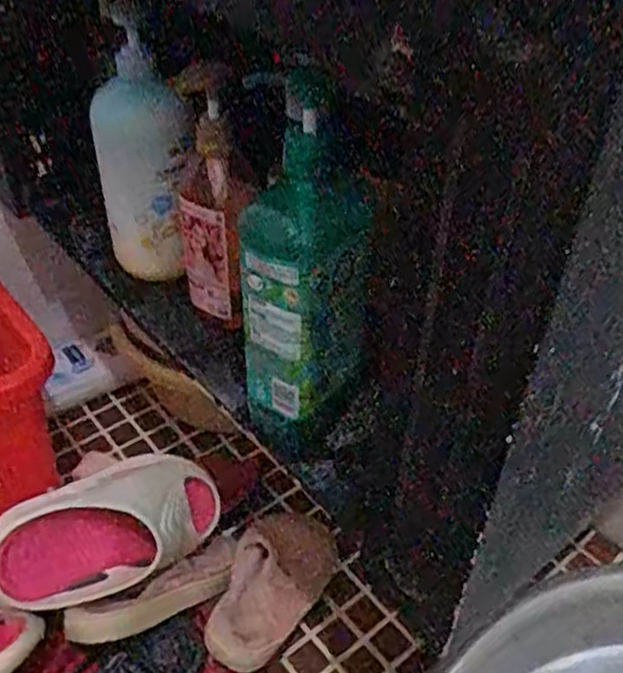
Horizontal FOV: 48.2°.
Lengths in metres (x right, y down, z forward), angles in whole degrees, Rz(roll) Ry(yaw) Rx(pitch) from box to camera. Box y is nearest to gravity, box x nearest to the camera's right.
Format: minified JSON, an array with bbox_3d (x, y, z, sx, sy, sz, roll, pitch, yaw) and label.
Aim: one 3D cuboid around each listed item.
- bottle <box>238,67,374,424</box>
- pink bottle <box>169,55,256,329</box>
[{"bbox_3d":[-0.004,-0.046,0.486,0.083,0.246,0.067,2,41,1],"label":"bottle"},{"bbox_3d":[-0.094,-0.121,0.618,0.067,0.222,0.072,1,41,0],"label":"pink bottle"}]

